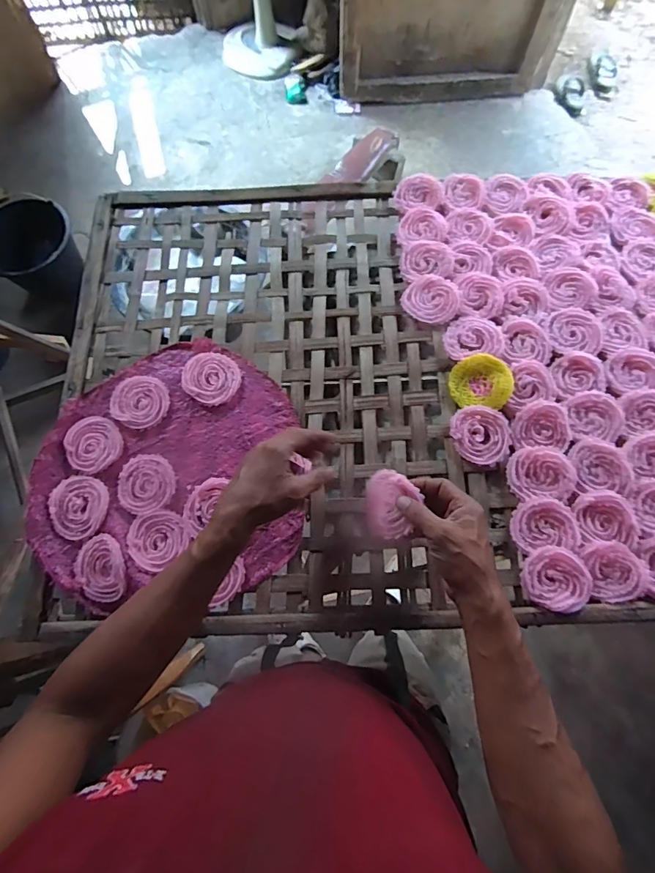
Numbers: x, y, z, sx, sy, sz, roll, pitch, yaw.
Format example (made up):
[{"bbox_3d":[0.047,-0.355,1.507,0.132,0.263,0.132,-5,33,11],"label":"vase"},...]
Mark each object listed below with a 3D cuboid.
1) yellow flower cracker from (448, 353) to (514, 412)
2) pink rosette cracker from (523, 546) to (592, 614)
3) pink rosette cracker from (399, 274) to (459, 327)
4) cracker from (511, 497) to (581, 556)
[{"bbox_3d":[0.200,-0.071,0.572,0.076,0.022,0.066,7,72,5],"label":"yellow flower cracker"},{"bbox_3d":[0.262,0.163,0.503,0.067,0.015,0.072,-1,72,2],"label":"pink rosette cracker"},{"bbox_3d":[0.146,-0.194,0.623,0.077,0.015,0.070,-1,72,2],"label":"pink rosette cracker"},{"bbox_3d":[0.259,0.105,0.524,0.073,0.015,0.061,-4,72,1],"label":"cracker"}]

